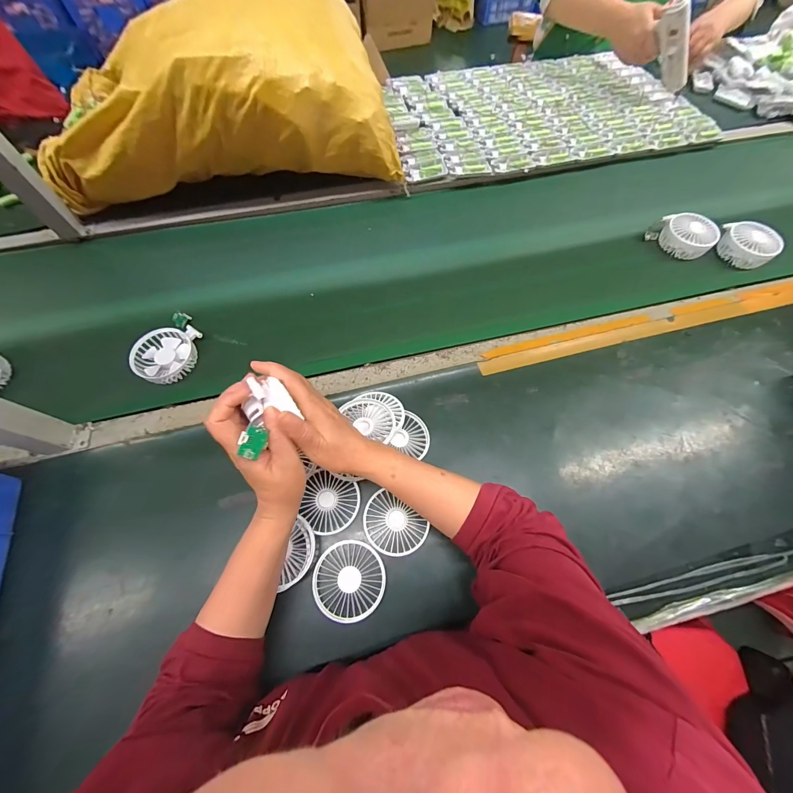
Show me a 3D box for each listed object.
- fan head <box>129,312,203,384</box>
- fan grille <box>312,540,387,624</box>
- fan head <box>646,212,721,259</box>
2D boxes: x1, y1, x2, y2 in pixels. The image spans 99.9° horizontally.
[{"bbox_3d":[-0.358,-0.079,0.532,0.085,0.027,0.124,21,68,9],"label":"fan head"},{"bbox_3d":[-0.060,0.232,0.424,0.087,0.020,0.086,0,67,0],"label":"fan grille"},{"bbox_3d":[0.554,-0.311,0.636,0.078,0.037,0.100,-39,72,-15],"label":"fan head"}]

